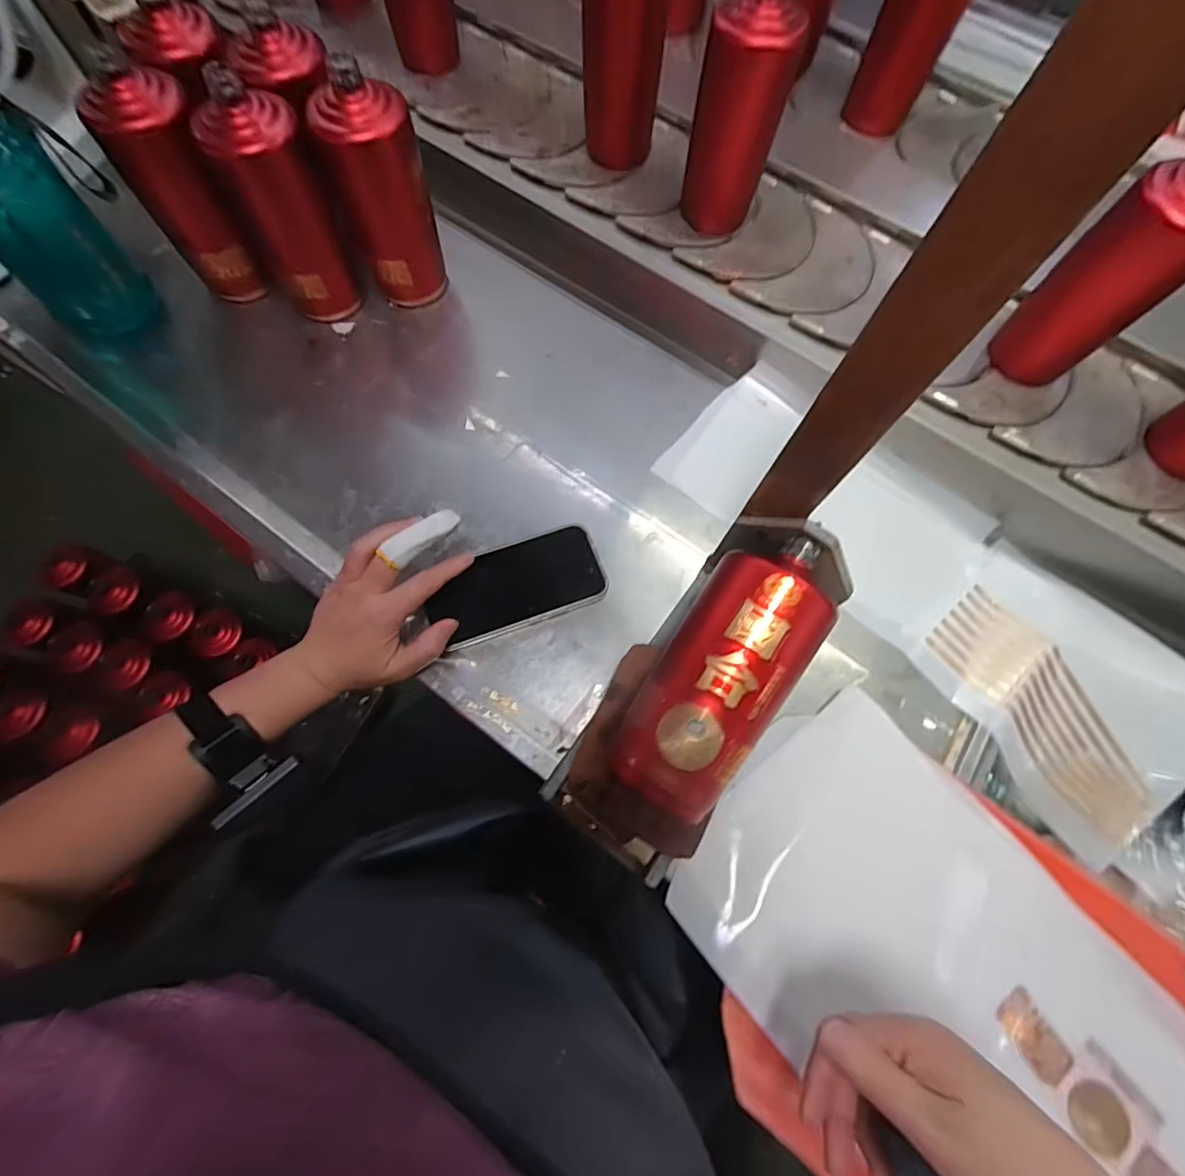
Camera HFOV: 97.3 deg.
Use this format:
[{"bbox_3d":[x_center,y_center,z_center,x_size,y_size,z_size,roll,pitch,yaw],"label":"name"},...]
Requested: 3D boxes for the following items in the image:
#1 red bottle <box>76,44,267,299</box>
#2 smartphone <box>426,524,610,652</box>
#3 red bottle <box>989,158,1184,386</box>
[{"bbox_3d":[-0.381,-0.369,0.496,0.076,0.180,0.069,-18,73,-7],"label":"red bottle"},{"bbox_3d":[-0.064,-0.005,0.450,0.147,0.018,0.074,-22,74,-8],"label":"smartphone"},{"bbox_3d":[0.442,-0.261,0.453,0.071,0.180,0.067,10,72,2],"label":"red bottle"}]

